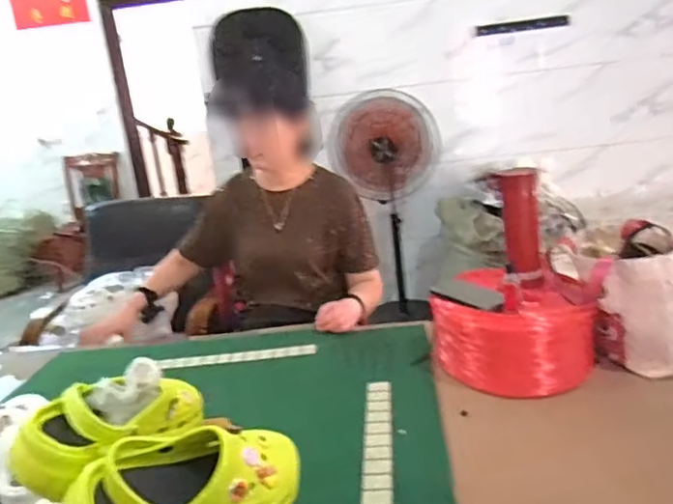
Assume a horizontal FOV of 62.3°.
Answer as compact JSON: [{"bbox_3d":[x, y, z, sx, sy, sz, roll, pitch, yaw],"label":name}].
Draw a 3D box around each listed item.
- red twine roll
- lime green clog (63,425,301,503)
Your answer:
[{"bbox_3d":[0.333,0.125,1.040,0.270,0.177,0.237,1,18,25],"label":"red twine roll"},{"bbox_3d":[-0.155,0.256,0.615,0.262,0.128,0.110,5,7,-35],"label":"lime green clog"}]

